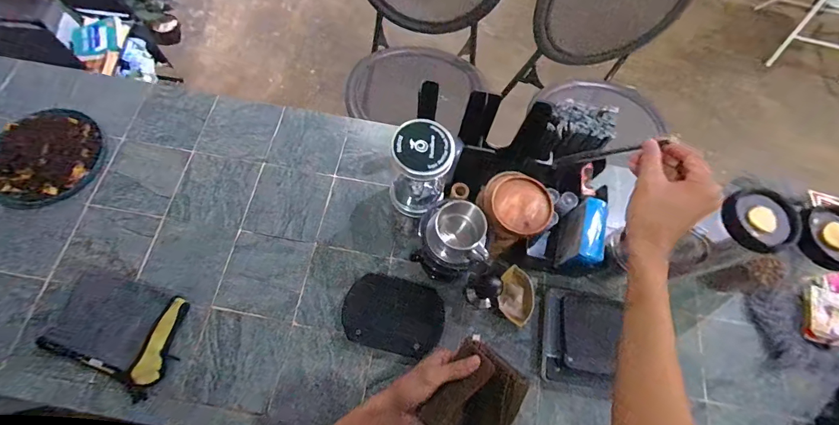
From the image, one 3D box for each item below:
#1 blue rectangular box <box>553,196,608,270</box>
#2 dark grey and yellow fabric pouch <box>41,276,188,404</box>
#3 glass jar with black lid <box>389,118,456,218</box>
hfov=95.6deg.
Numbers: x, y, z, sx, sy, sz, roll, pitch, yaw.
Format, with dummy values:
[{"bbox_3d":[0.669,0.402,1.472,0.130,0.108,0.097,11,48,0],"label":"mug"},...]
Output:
[{"bbox_3d":[0.295,0.041,0.695,0.052,0.092,0.119,13,69,2],"label":"blue rectangular box"},{"bbox_3d":[-0.510,0.190,0.643,0.221,0.018,0.155,25,70,6],"label":"dark grey and yellow fabric pouch"},{"bbox_3d":[0.002,-0.061,0.592,0.081,0.154,0.095,23,70,5],"label":"glass jar with black lid"}]

